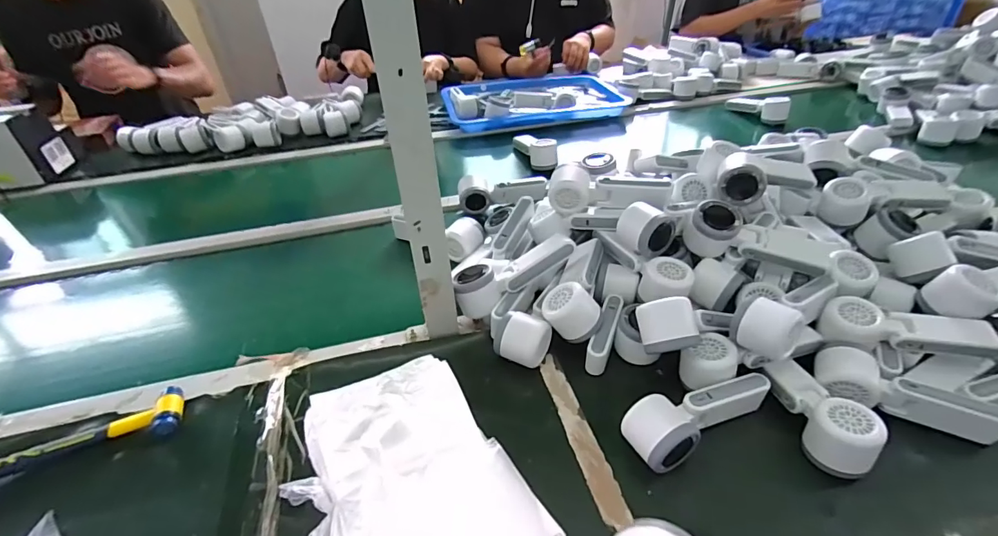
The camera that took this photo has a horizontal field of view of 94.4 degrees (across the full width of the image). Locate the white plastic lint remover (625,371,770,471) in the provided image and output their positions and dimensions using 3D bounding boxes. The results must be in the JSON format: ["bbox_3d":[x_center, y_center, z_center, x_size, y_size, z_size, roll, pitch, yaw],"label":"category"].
[{"bbox_3d":[0.203,0.148,0.482,0.163,0.050,0.058,-22,42,-23],"label":"white plastic lint remover"}]

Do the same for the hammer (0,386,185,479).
[{"bbox_3d":[-0.473,0.187,0.493,0.243,0.024,0.056,-15,40,-15],"label":"hammer"}]

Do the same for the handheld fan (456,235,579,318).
[{"bbox_3d":[0.020,0.007,0.604,0.164,0.060,0.052,-27,44,-2],"label":"handheld fan"}]

